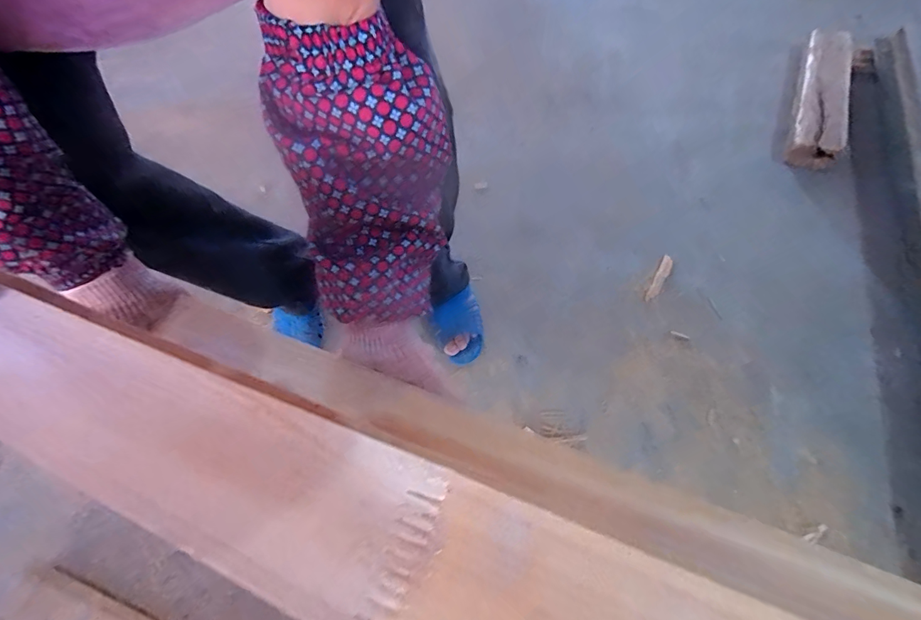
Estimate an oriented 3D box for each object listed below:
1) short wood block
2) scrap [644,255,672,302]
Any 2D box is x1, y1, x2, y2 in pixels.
[{"bbox_3d":[0.781,-0.470,0.885,0.089,0.046,0.463,14,68,31],"label":"short wood block"},{"bbox_3d":[0.346,-0.054,0.715,0.018,0.013,0.102,28,68,15],"label":"scrap"}]

